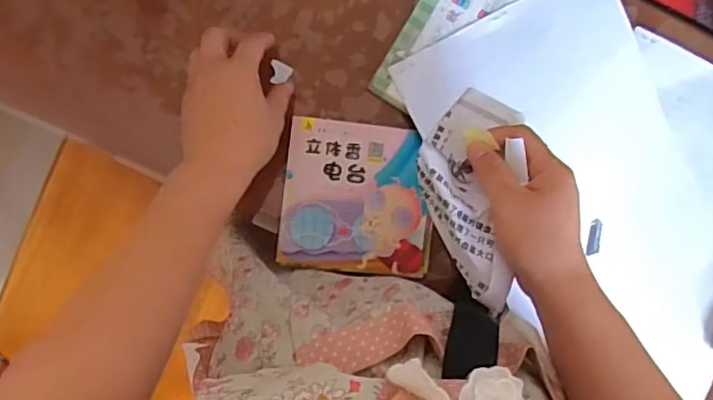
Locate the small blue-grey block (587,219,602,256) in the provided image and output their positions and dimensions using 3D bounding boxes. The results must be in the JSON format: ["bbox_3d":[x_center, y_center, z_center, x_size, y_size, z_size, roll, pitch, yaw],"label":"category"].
[{"bbox_3d":[0.218,0.034,0.533,0.010,0.010,0.033,2,92,-2],"label":"small blue-grey block"}]

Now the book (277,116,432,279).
[{"bbox_3d":[0.002,-0.002,0.511,0.130,0.009,0.128,6,92,-2],"label":"book"}]

